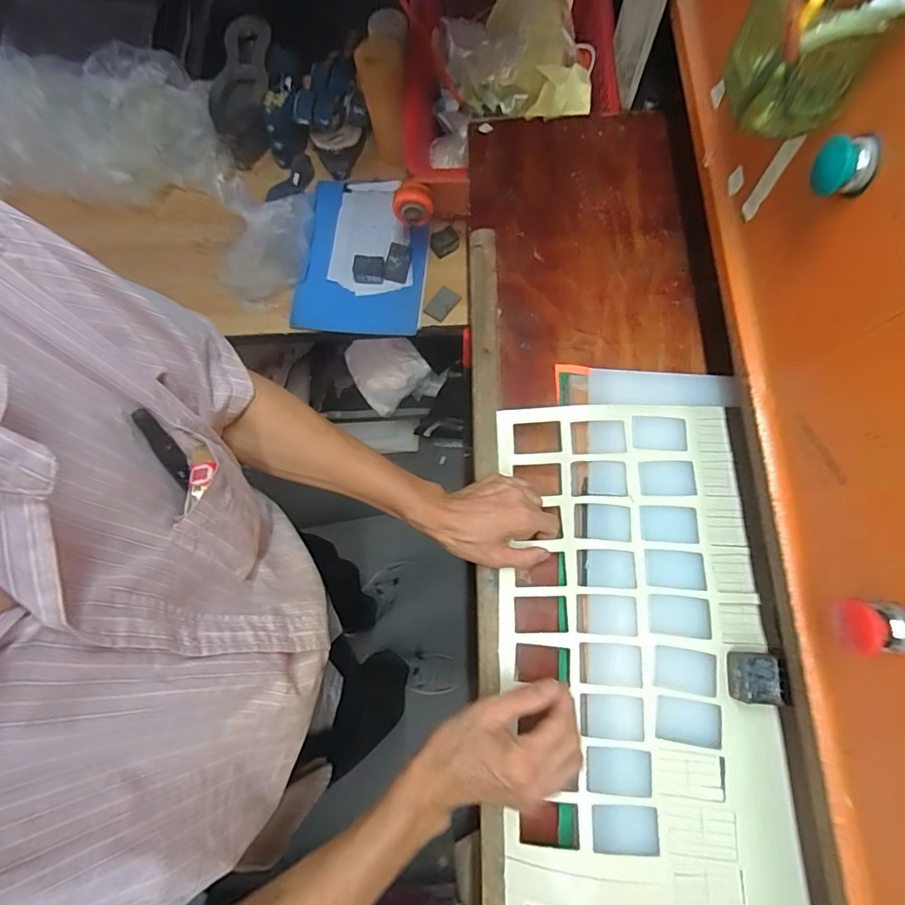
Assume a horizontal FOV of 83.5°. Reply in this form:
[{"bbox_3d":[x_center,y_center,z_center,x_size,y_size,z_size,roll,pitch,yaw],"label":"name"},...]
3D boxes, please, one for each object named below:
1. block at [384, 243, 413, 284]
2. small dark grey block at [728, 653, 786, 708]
[{"bbox_3d":[-0.095,-0.331,0.892,0.044,0.016,0.060,19,116,5],"label":"block"},{"bbox_3d":[0.278,0.208,0.468,0.039,0.027,0.042,3,73,-1],"label":"small dark grey block"}]

